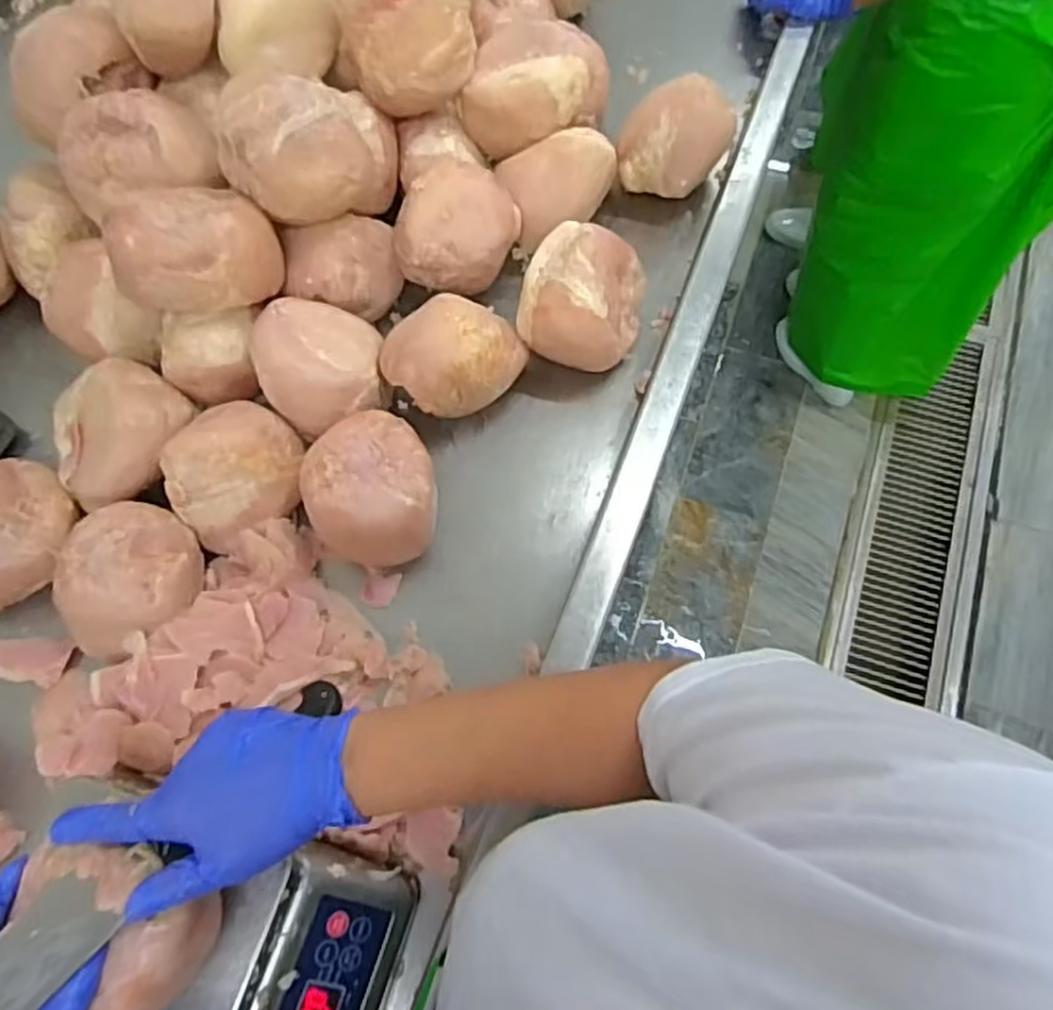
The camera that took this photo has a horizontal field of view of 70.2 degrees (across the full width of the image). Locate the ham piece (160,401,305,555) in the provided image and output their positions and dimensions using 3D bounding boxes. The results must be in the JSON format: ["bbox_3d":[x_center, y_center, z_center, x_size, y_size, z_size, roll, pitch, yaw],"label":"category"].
[{"bbox_3d":[-0.268,-0.036,0.684,0.125,0.091,0.106,-28,69,-10],"label":"ham piece"}]

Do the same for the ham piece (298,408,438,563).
[{"bbox_3d":[-0.139,-0.011,0.684,0.111,0.089,0.121,-1,67,1],"label":"ham piece"}]

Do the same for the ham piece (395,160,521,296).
[{"bbox_3d":[-0.069,-0.280,0.761,0.125,0.098,0.089,-22,68,-8],"label":"ham piece"}]

